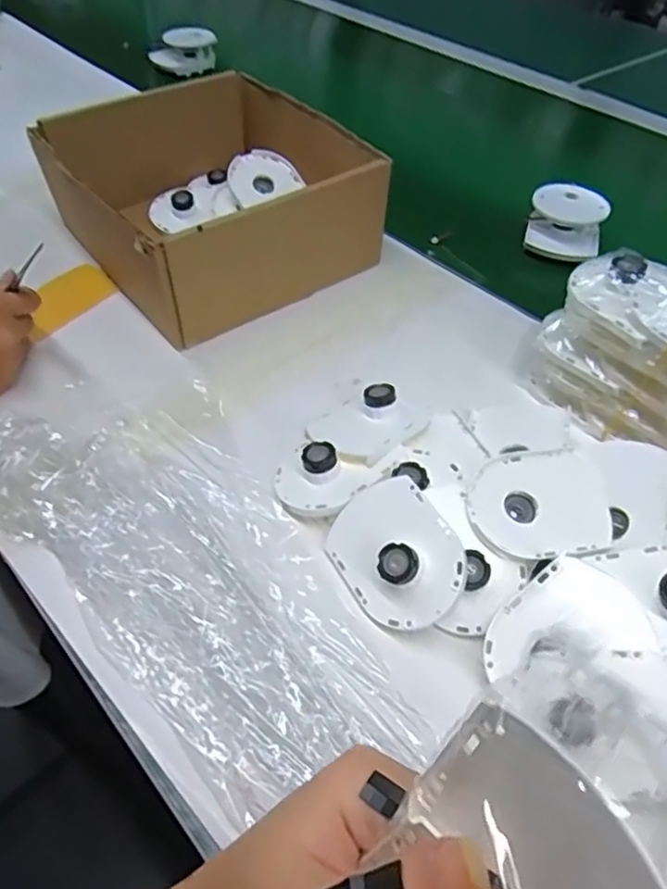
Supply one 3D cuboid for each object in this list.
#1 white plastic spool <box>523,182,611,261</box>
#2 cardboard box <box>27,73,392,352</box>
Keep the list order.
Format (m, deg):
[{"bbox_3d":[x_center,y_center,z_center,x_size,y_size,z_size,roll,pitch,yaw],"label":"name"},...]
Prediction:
[{"bbox_3d":[0.201,-0.193,0.554,0.064,0.034,0.052,12,48,8],"label":"white plastic spool"},{"bbox_3d":[-0.097,-0.199,0.515,0.213,0.092,0.219,-30,56,-26],"label":"cardboard box"}]

